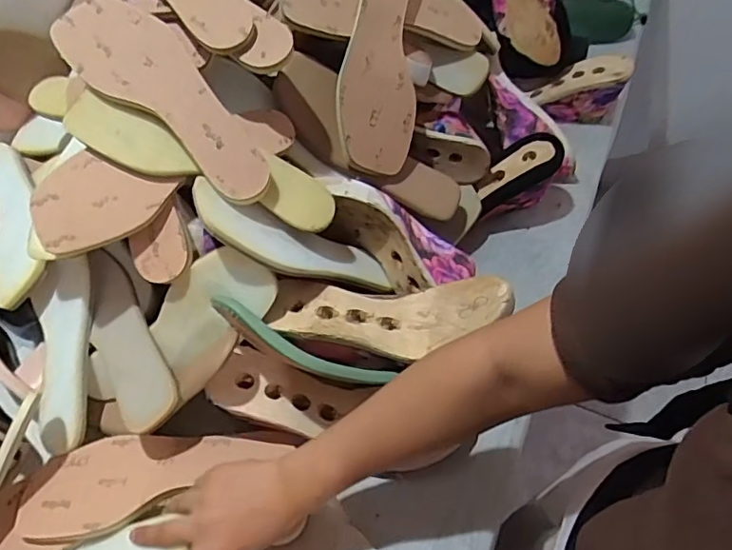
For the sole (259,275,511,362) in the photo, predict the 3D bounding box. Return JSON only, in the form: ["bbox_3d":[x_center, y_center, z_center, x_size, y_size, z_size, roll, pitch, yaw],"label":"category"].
[{"bbox_3d":[0.021,0.037,0.529,0.221,0.049,0.084,-2,56,2],"label":"sole"}]

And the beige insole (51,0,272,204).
[{"bbox_3d":[-0.178,-0.162,0.508,0.238,0.023,0.080,44,67,3],"label":"beige insole"}]

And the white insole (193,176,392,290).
[{"bbox_3d":[-0.061,-0.026,0.545,0.017,0.217,0.067,-37,48,34],"label":"white insole"}]

